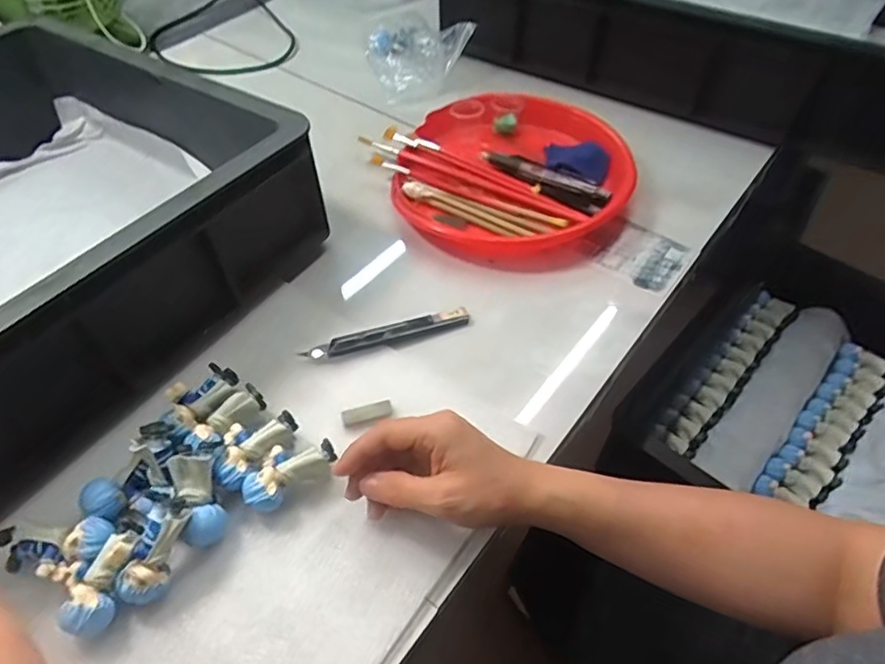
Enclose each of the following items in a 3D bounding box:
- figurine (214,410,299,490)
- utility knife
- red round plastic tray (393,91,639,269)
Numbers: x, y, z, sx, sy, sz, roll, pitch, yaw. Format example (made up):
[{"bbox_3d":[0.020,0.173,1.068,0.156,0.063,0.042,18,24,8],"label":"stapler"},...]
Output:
[{"bbox_3d":[-0.131,0.078,0.391,0.035,0.027,0.060,31,56,21],"label":"figurine"},{"bbox_3d":[-0.043,0.003,0.470,0.138,0.007,0.021,-13,53,-13],"label":"utility knife"},{"bbox_3d":[0.074,-0.171,0.600,0.237,0.041,0.252,1,51,-1],"label":"red round plastic tray"}]

